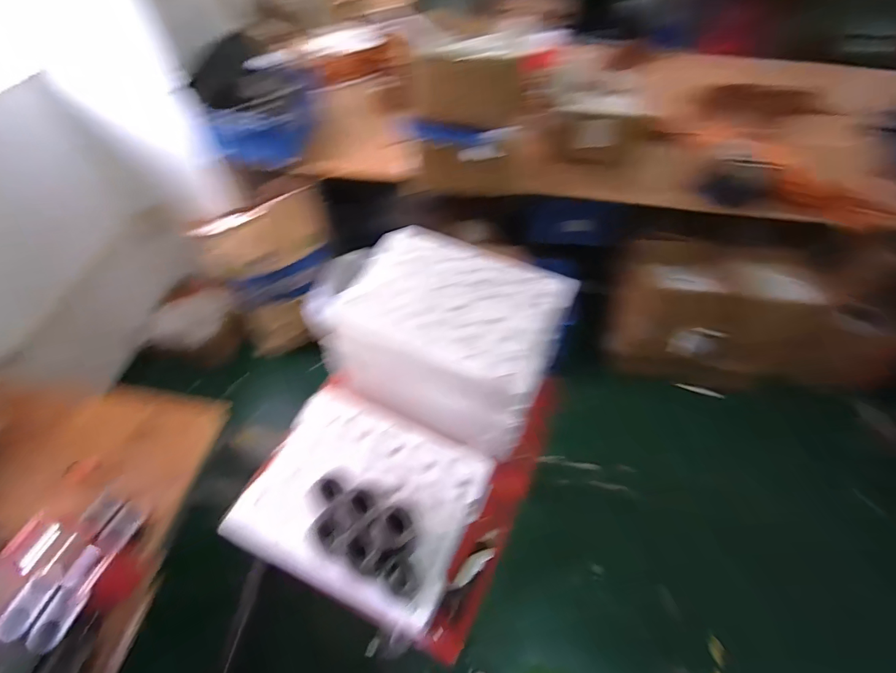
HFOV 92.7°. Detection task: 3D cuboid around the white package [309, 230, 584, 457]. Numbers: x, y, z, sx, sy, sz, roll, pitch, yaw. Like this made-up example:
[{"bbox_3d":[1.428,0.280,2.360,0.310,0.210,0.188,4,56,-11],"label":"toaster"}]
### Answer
[{"bbox_3d":[0.003,-0.008,0.869,0.403,0.223,0.324,25,57,16],"label":"white package"}]

